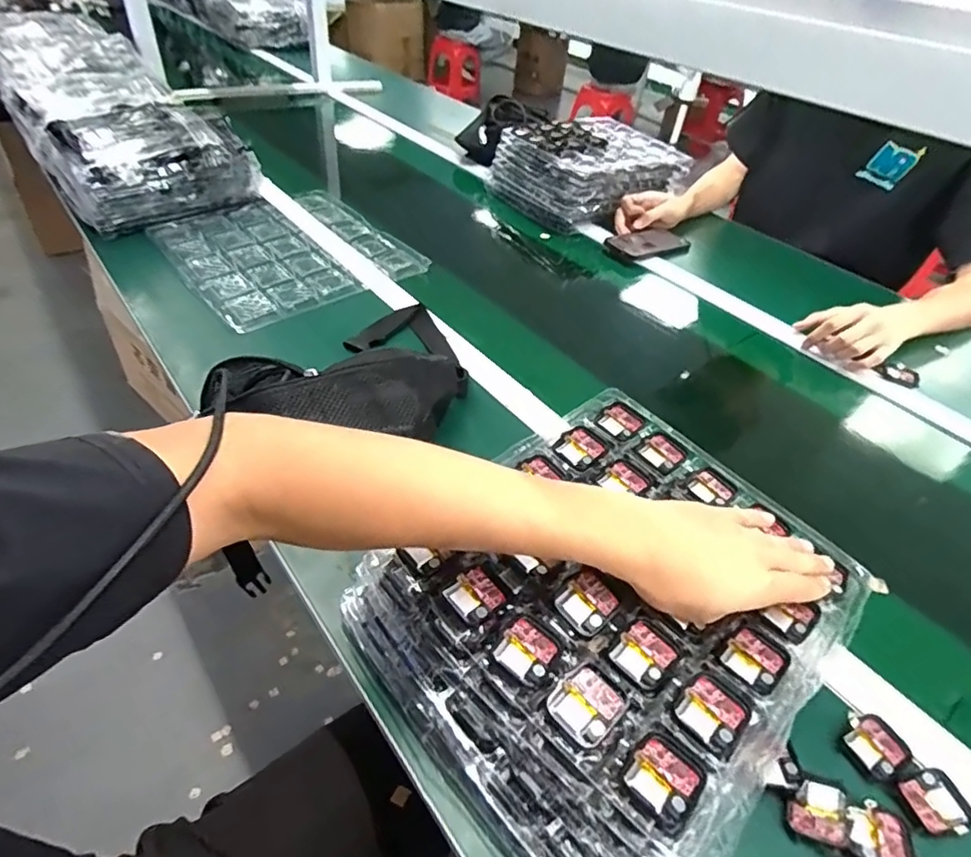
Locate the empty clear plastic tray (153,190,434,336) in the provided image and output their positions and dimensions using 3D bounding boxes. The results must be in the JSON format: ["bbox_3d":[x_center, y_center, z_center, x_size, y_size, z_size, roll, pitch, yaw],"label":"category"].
[{"bbox_3d":[-0.309,-0.281,0.904,0.311,0.032,0.326,-30,53,-29],"label":"empty clear plastic tray"}]

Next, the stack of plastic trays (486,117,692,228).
[{"bbox_3d":[0.203,-0.514,1.136,0.303,0.102,0.263,-26,51,-25],"label":"stack of plastic trays"}]

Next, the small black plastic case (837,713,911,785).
[{"bbox_3d":[0.285,0.234,0.424,0.046,0.004,0.036,-20,49,-21],"label":"small black plastic case"}]

